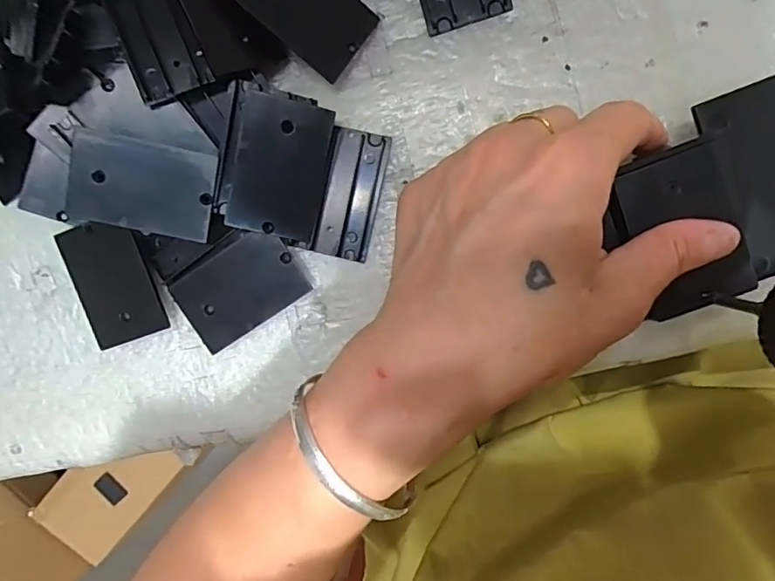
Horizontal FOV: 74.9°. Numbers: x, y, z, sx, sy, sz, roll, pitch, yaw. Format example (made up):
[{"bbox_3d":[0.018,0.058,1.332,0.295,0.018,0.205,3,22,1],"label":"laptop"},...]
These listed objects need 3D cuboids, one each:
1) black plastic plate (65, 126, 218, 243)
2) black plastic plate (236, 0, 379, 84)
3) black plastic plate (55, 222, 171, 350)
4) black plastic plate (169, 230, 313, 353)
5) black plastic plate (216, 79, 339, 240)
[{"bbox_3d":[-0.100,-0.043,0.206,0.056,0.007,0.036,10,92,-9],"label":"black plastic plate"},{"bbox_3d":[-0.033,-0.116,0.204,0.054,0.004,0.035,36,81,-20],"label":"black plastic plate"},{"bbox_3d":[-0.123,-0.004,0.225,0.036,0.006,0.054,-18,98,12],"label":"black plastic plate"},{"bbox_3d":[-0.065,-0.001,0.224,0.054,0.010,0.035,-32,90,6],"label":"black plastic plate"},{"bbox_3d":[-0.046,-0.053,0.211,0.040,0.004,0.056,9,103,-13],"label":"black plastic plate"}]

